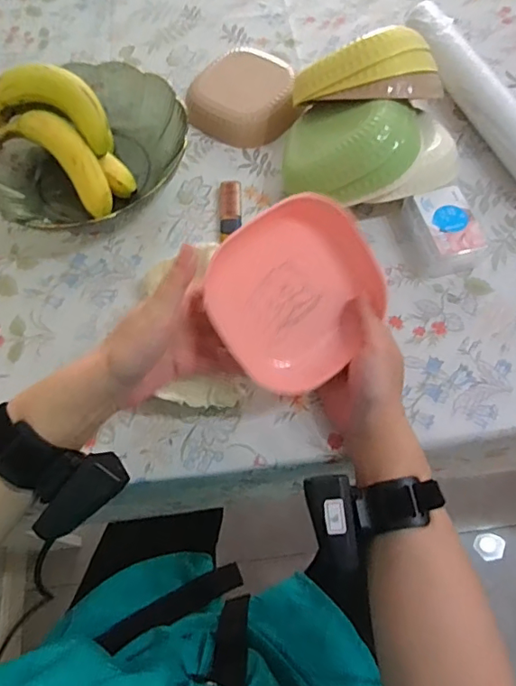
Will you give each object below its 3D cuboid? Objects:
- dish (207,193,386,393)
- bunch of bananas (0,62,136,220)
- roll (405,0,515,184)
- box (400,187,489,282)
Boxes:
[{"bbox_3d":[0.032,-0.040,0.424,0.142,0.027,0.142,-38,109,-14],"label":"dish"},{"bbox_3d":[-0.208,-0.220,0.551,0.167,0.102,0.101,34,70,17],"label":"bunch of bananas"},{"bbox_3d":[0.252,-0.283,0.582,0.049,0.053,0.297,-21,65,-8],"label":"roll"},{"bbox_3d":[0.186,-0.113,0.520,0.061,0.033,0.082,-15,64,-5],"label":"box"}]

